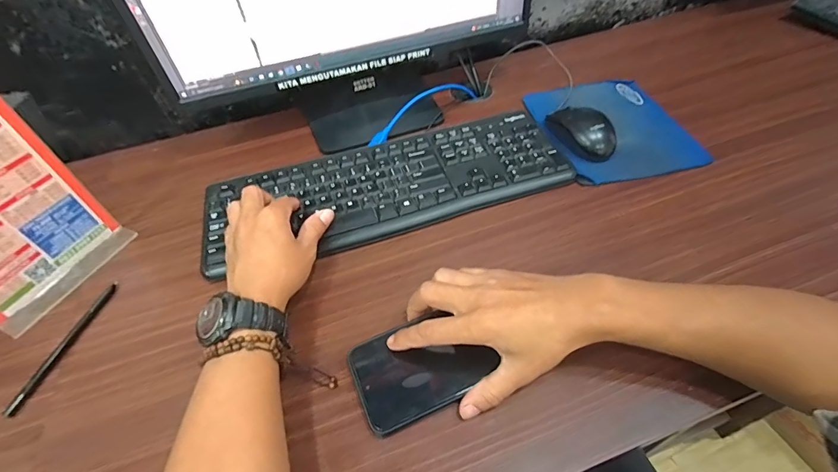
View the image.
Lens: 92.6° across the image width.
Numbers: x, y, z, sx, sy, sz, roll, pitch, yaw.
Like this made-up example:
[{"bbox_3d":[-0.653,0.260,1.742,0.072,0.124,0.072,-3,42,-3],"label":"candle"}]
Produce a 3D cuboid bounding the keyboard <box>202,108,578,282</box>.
[{"bbox_3d":[-0.040,-0.069,0.495,0.430,0.015,0.165,-14,50,-6],"label":"keyboard"}]

